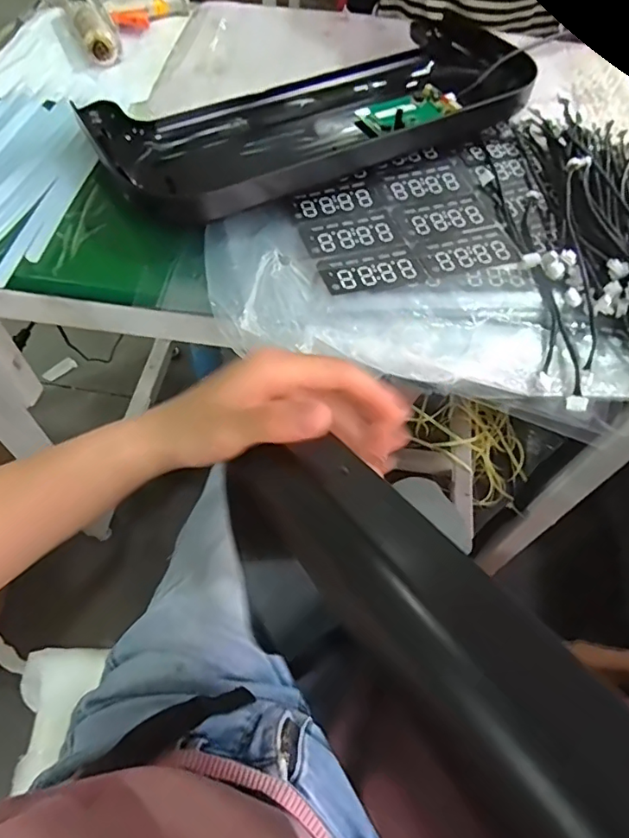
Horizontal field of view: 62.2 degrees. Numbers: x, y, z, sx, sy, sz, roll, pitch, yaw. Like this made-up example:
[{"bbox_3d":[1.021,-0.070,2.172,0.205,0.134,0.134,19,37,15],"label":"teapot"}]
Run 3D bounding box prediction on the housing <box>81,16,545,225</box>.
[{"bbox_3d":[0.008,-0.335,0.565,0.463,0.045,0.218,-26,62,-18],"label":"housing"}]

